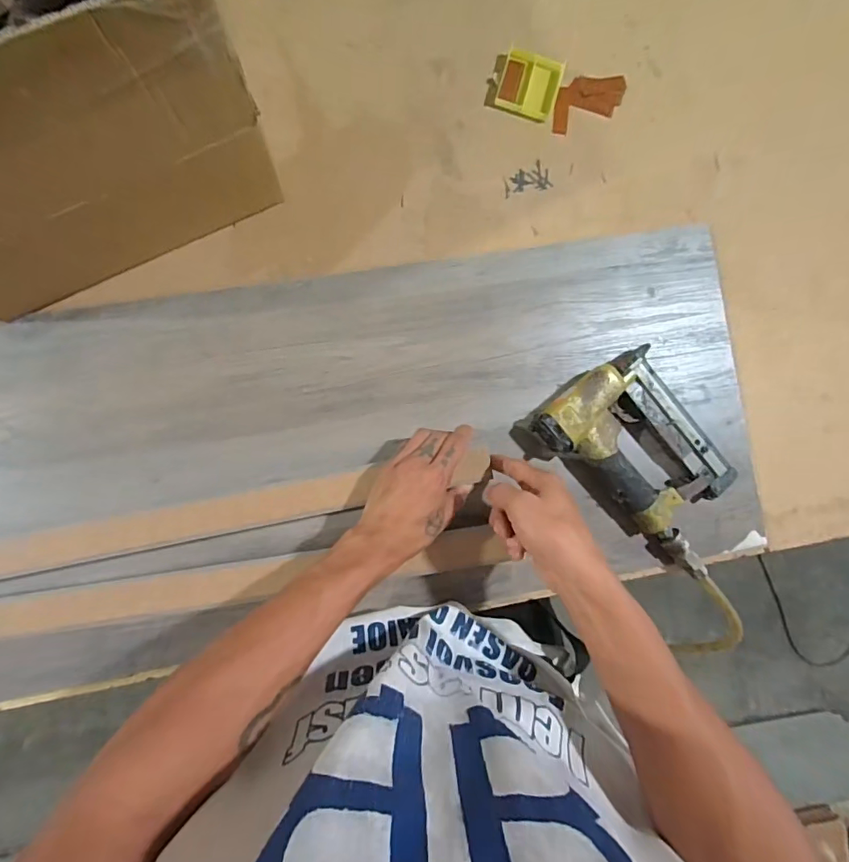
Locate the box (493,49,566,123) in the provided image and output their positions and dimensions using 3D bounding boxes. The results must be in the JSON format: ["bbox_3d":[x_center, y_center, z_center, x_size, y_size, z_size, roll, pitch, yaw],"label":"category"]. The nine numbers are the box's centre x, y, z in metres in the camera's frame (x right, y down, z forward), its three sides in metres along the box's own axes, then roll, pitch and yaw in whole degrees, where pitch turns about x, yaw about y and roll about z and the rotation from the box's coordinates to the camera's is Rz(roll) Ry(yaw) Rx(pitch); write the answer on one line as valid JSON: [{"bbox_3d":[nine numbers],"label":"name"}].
[{"bbox_3d":[0.116,-0.381,0.534,0.061,0.017,0.059,16,85,-5],"label":"box"}]

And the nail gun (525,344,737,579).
[{"bbox_3d":[0.248,0.026,0.518,0.243,0.041,0.155,41,84,-2],"label":"nail gun"}]

